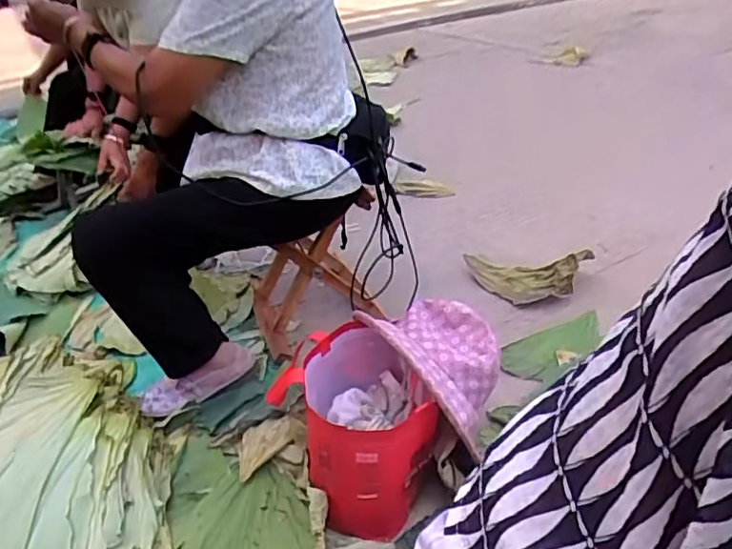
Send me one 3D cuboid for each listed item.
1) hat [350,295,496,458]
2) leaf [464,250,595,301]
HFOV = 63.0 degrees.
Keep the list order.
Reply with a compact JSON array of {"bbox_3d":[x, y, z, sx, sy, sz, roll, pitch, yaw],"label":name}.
[{"bbox_3d":[0.109,0.119,0.898,0.164,0.117,0.244,-27,38,-32],"label":"hat"},{"bbox_3d":[0.359,-0.005,1.338,0.265,0.075,0.142,-2,29,29],"label":"leaf"}]

